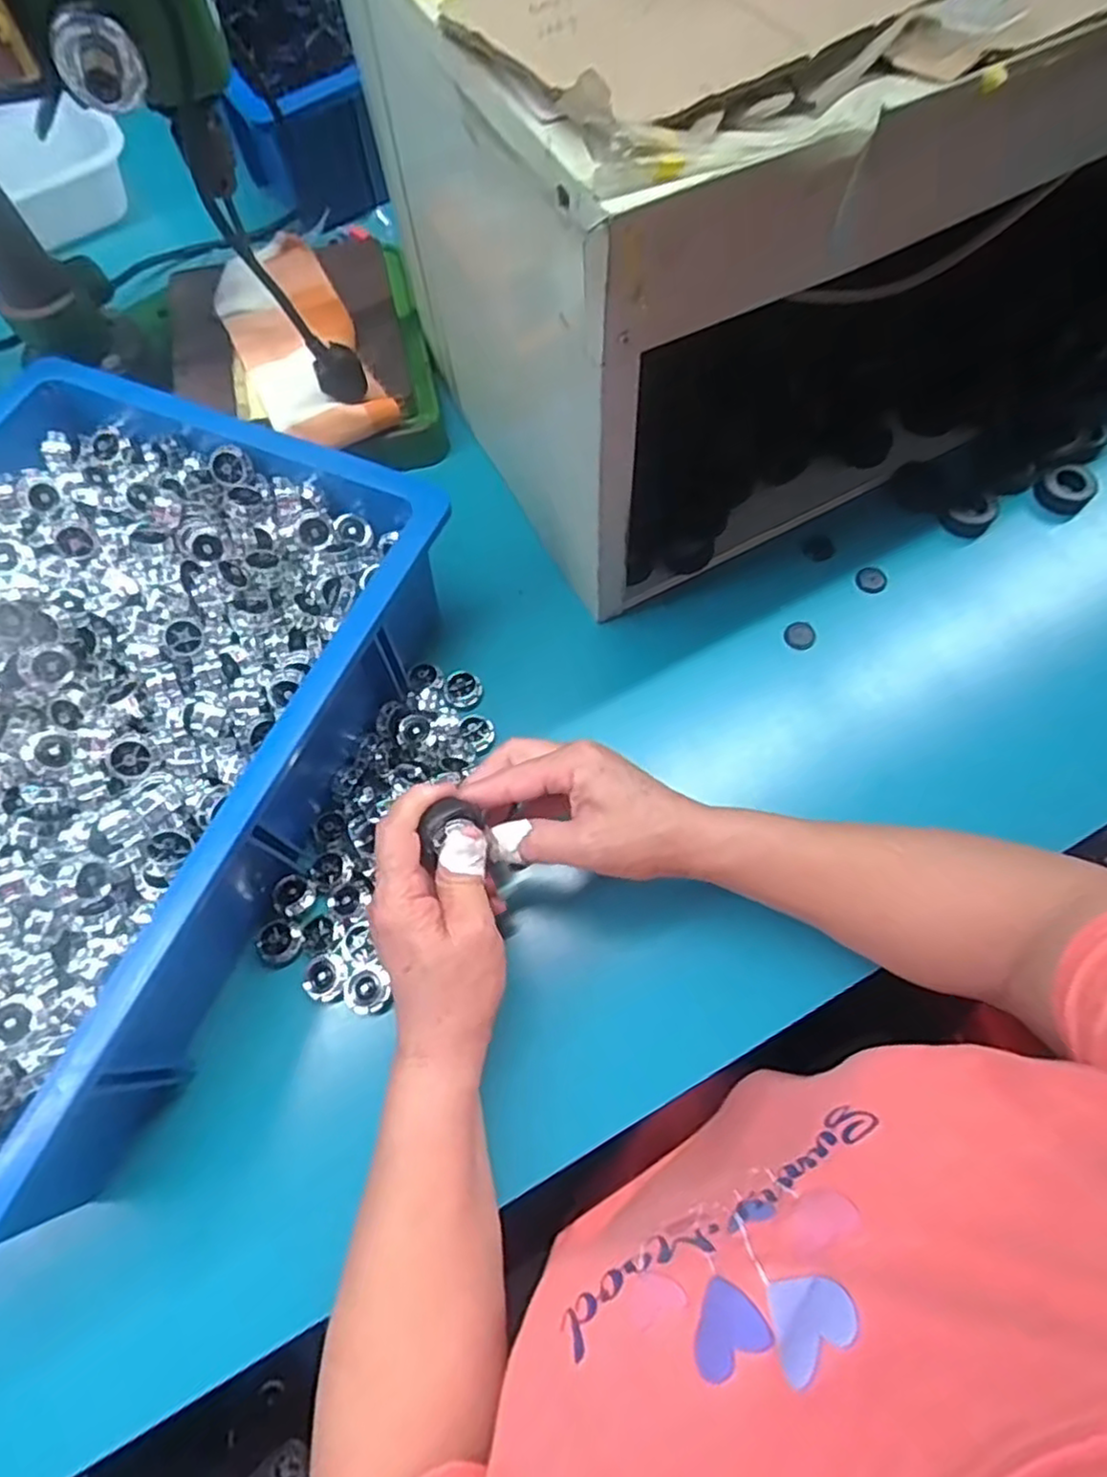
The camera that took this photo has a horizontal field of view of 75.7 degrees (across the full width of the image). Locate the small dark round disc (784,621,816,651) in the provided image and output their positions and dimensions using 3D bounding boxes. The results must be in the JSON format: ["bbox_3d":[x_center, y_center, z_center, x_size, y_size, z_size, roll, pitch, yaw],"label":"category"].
[{"bbox_3d":[0.170,-0.071,0.493,0.020,0.004,0.020,-2,79,13],"label":"small dark round disc"}]

